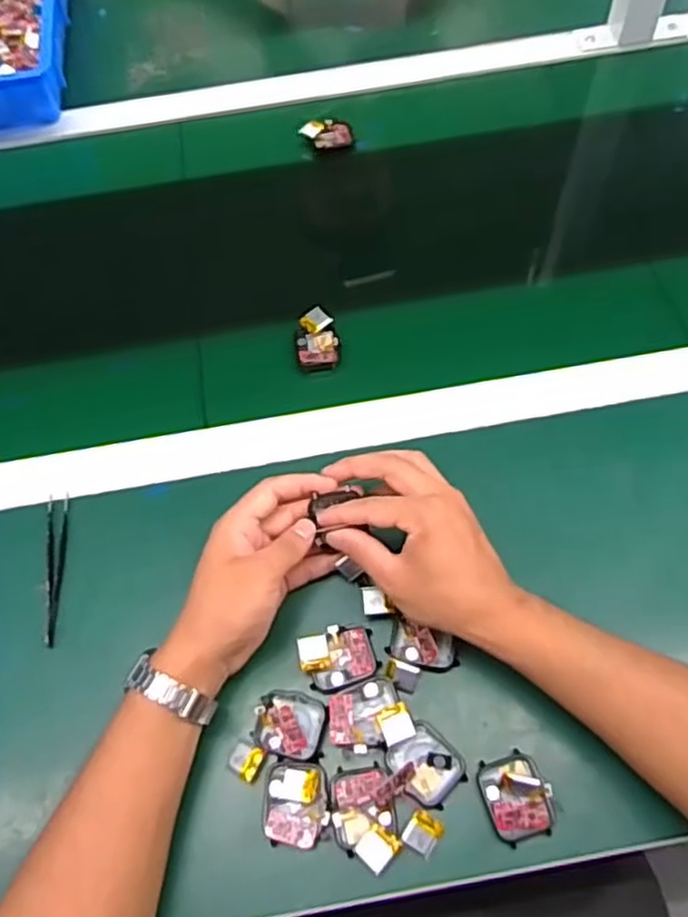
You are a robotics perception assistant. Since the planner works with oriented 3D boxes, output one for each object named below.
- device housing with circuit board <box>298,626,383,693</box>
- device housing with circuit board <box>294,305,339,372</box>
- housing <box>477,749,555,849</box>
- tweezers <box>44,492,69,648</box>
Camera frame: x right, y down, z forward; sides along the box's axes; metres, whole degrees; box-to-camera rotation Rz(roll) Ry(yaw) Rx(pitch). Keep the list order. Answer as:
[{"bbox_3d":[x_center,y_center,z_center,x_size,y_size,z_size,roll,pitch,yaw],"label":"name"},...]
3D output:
[{"bbox_3d":[-0.003,0.134,0.477,0.049,0.009,0.038,-18,62,-6],"label":"device housing with circuit board"},{"bbox_3d":[-0.024,-0.101,0.605,0.034,0.013,0.057,-10,61,-2],"label":"device housing with circuit board"},{"bbox_3d":[0.105,0.206,0.431,0.038,0.018,0.047,-15,62,-5],"label":"housing"},{"bbox_3d":[-0.213,0.079,0.522,0.016,0.004,0.116,-8,61,-1],"label":"tweezers"}]

